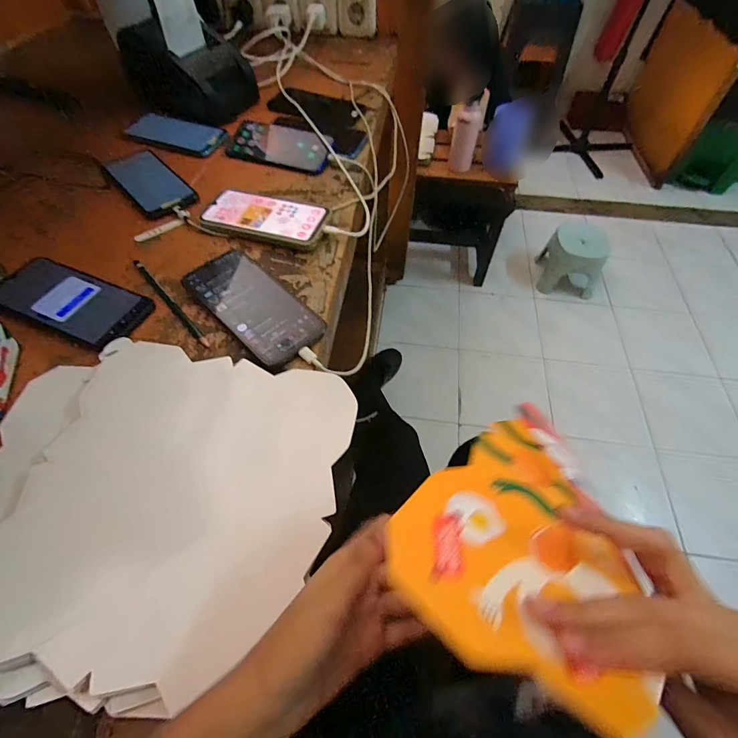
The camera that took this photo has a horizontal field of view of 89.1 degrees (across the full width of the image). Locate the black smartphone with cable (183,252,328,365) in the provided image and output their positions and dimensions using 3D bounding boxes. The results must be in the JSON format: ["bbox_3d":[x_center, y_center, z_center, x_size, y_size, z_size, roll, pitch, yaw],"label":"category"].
[{"bbox_3d":[-0.129,-0.074,0.411,0.078,0.008,0.178,-39,65,-23],"label":"black smartphone with cable"}]

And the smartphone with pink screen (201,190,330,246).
[{"bbox_3d":[-0.135,-0.193,0.484,0.158,0.016,0.087,18,58,11],"label":"smartphone with pink screen"}]

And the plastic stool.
[{"bbox_3d":[0.815,-0.452,1.506,0.220,0.217,0.240,15,58,9],"label":"plastic stool"}]

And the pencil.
[{"bbox_3d":[-0.221,-0.075,0.414,0.008,0.005,0.165,-37,64,-22],"label":"pencil"}]

